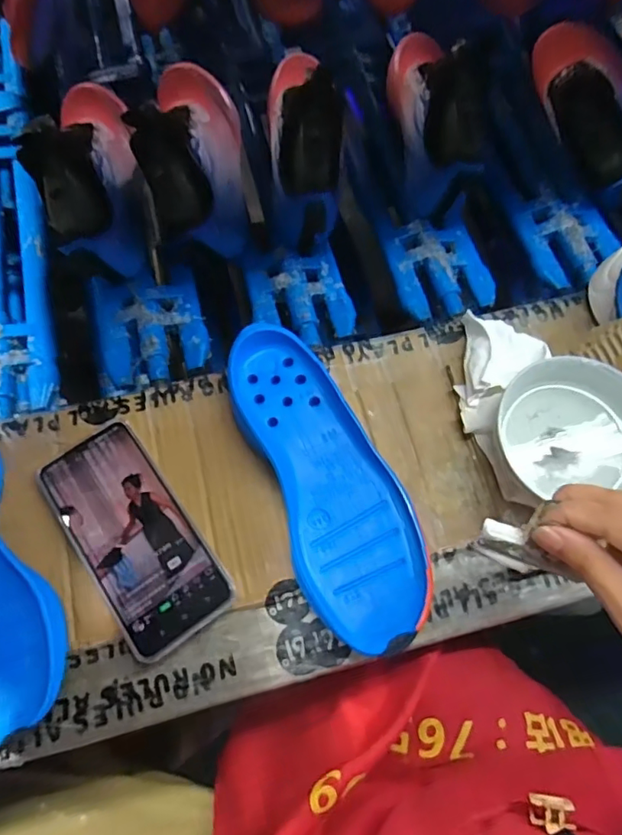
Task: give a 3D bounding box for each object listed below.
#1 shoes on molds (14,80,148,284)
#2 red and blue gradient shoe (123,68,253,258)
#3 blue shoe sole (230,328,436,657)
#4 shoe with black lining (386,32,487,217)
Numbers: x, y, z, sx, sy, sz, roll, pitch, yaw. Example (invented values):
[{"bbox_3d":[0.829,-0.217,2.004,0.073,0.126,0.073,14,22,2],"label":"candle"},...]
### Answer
[{"bbox_3d":[-0.207,-0.237,0.509,0.087,0.110,0.220,-19,72,-7],"label":"shoes on molds"},{"bbox_3d":[-0.114,-0.263,0.521,0.094,0.096,0.224,-5,71,-2],"label":"red and blue gradient shoe"},{"bbox_3d":[0.012,0.042,0.393,0.090,0.038,0.241,-21,72,-8],"label":"blue shoe sole"},{"bbox_3d":[0.123,-0.315,0.540,0.076,0.096,0.221,0,70,0],"label":"shoe with black lining"}]

